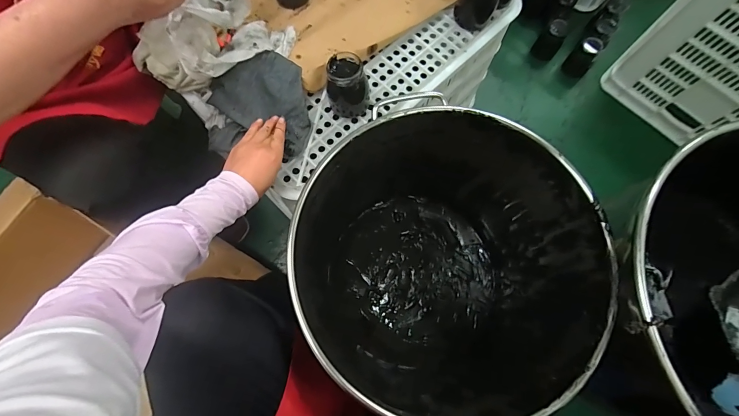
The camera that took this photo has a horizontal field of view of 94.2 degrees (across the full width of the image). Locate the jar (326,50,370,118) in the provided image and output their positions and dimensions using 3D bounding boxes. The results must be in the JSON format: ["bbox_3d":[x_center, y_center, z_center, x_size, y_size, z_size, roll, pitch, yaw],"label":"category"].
[{"bbox_3d":[-0.033,-0.191,0.542,0.063,0.089,0.056,0,74,-2],"label":"jar"}]

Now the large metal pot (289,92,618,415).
[{"bbox_3d":[0.100,0.108,0.617,0.407,0.387,0.397,0,74,-2],"label":"large metal pot"}]

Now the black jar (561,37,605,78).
[{"bbox_3d":[0.585,-0.410,0.942,0.062,0.099,0.066,0,74,-2],"label":"black jar"}]

